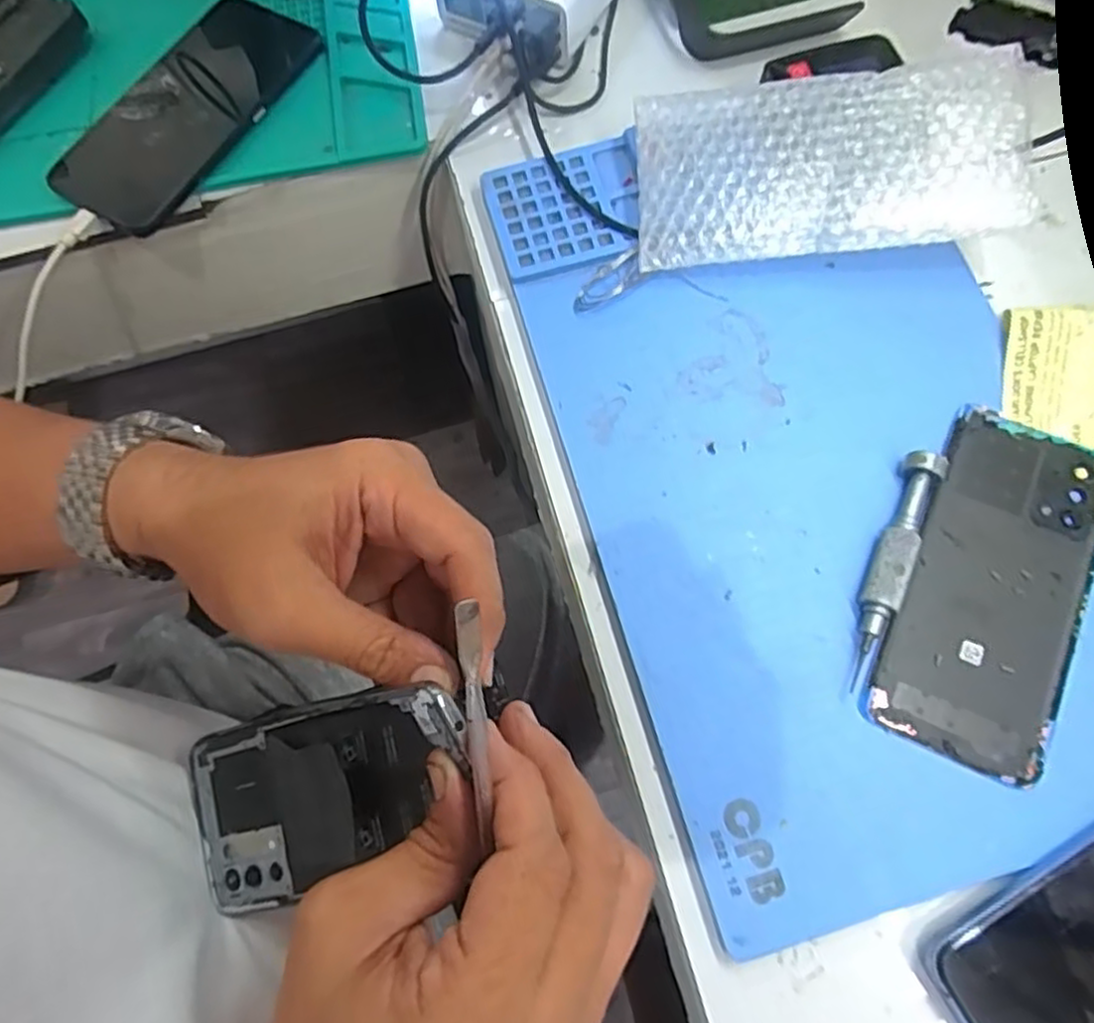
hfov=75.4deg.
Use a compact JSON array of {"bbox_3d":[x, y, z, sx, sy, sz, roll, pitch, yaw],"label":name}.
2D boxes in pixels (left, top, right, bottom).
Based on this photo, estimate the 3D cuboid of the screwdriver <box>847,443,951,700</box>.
[{"bbox_3d":[0.146,0.021,0.301,0.017,0.016,0.102,23,73,10],"label":"screwdriver"}]

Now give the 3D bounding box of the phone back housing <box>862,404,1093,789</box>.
[{"bbox_3d":[0.192,0.030,0.303,0.071,0.005,0.155,24,73,10],"label":"phone back housing"}]

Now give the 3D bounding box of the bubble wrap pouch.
[{"bbox_3d":[0.129,-0.163,0.329,0.170,0.009,0.084,-2,86,12],"label":"bubble wrap pouch"}]

